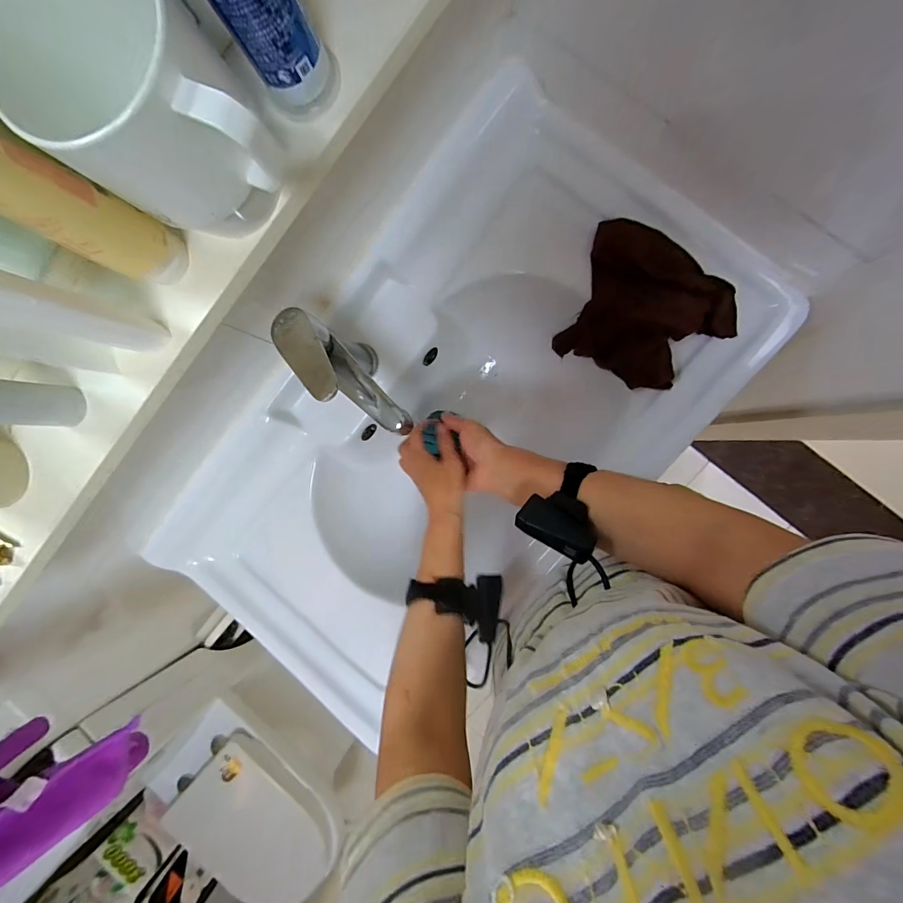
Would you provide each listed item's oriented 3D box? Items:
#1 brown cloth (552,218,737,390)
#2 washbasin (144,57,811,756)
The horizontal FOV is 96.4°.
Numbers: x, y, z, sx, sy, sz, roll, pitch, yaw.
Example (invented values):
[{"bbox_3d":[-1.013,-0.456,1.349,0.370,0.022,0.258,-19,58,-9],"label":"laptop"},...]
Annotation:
[{"bbox_3d":[0.241,-0.179,0.534,0.200,0.116,0.161,37,97,6],"label":"brown cloth"},{"bbox_3d":[-0.017,-0.017,0.603,0.454,0.183,0.798,45,98,5],"label":"washbasin"}]

